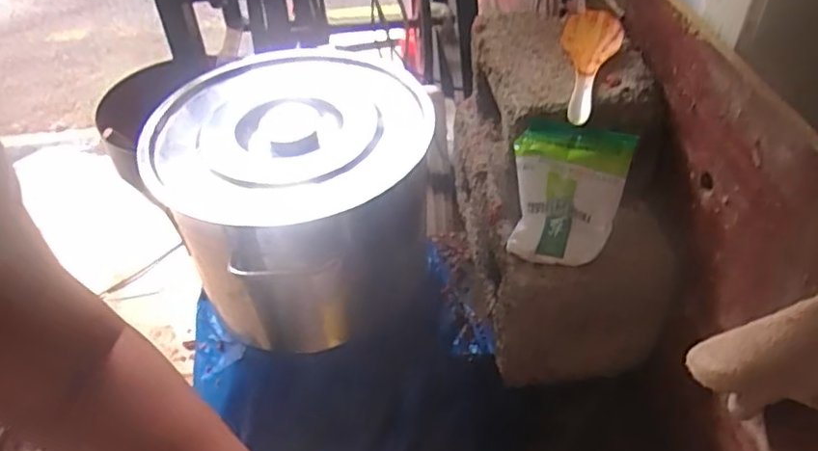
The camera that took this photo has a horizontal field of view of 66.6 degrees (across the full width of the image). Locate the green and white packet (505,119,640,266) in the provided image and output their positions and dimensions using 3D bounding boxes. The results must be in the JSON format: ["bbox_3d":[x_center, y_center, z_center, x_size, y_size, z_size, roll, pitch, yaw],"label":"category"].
[{"bbox_3d":[0.162,-0.029,0.649,0.110,0.148,0.019,11,19,11],"label":"green and white packet"}]

